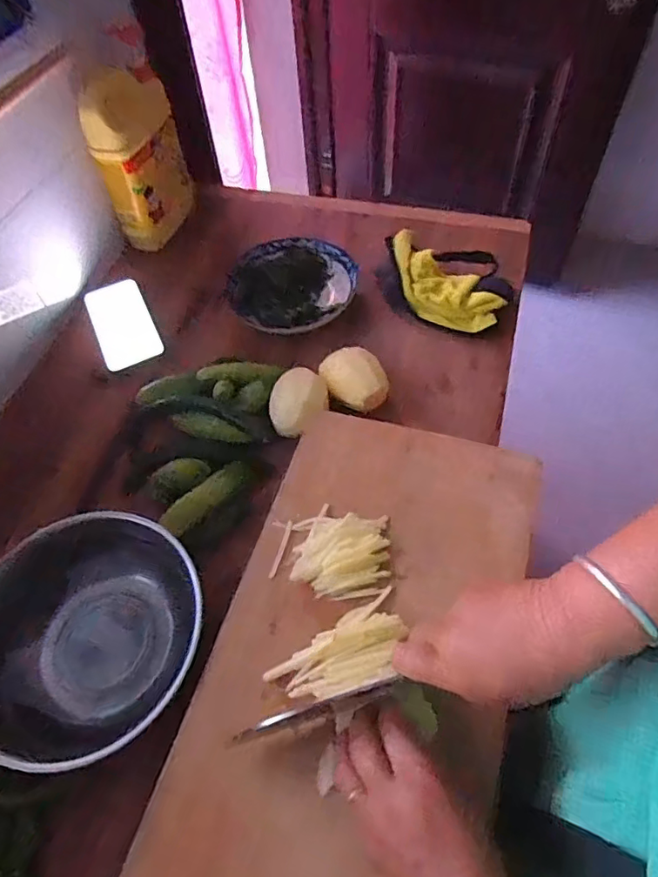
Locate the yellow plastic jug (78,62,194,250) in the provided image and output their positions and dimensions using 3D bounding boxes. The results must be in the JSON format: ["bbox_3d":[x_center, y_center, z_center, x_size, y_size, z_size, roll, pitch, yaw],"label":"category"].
[{"bbox_3d":[-0.263,-0.401,0.780,0.084,0.206,0.144,5,55,4],"label":"yellow plastic jug"}]

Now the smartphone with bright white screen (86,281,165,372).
[{"bbox_3d":[-0.279,-0.157,0.742,0.076,0.013,0.160,-22,58,-15],"label":"smartphone with bright white screen"}]

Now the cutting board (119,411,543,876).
[{"bbox_3d":[0.021,0.180,0.436,0.234,0.028,0.467,17,59,12],"label":"cutting board"}]

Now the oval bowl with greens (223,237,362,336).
[{"bbox_3d":[-0.049,-0.210,0.749,0.169,0.040,0.159,11,56,8],"label":"oval bowl with greens"}]

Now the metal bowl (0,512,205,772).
[{"bbox_3d":[-0.218,0.172,0.480,0.198,0.069,0.196,0,55,0],"label":"metal bowl"}]

